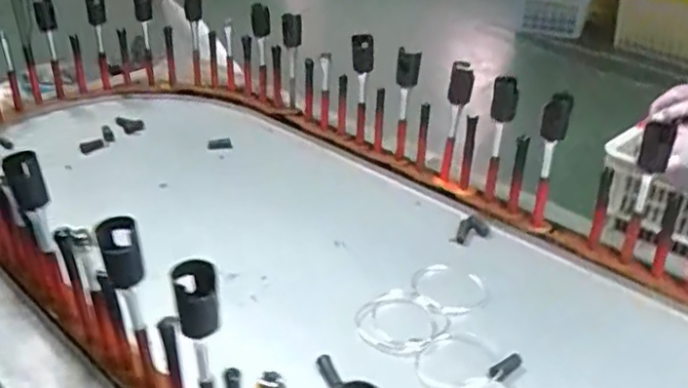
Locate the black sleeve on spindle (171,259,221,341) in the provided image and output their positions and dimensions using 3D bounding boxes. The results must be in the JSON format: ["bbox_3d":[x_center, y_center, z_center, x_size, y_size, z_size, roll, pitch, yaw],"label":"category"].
[{"bbox_3d":[-0.139,0.100,0.644,0.039,0.066,0.037,-2,26,-16],"label":"black sleeve on spindle"}]

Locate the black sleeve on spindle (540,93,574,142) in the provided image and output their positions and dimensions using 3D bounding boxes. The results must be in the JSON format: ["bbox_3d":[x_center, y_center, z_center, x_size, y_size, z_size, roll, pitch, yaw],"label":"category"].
[{"bbox_3d":[0.316,-0.113,1.019,0.038,0.070,0.039,13,26,15],"label":"black sleeve on spindle"}]

